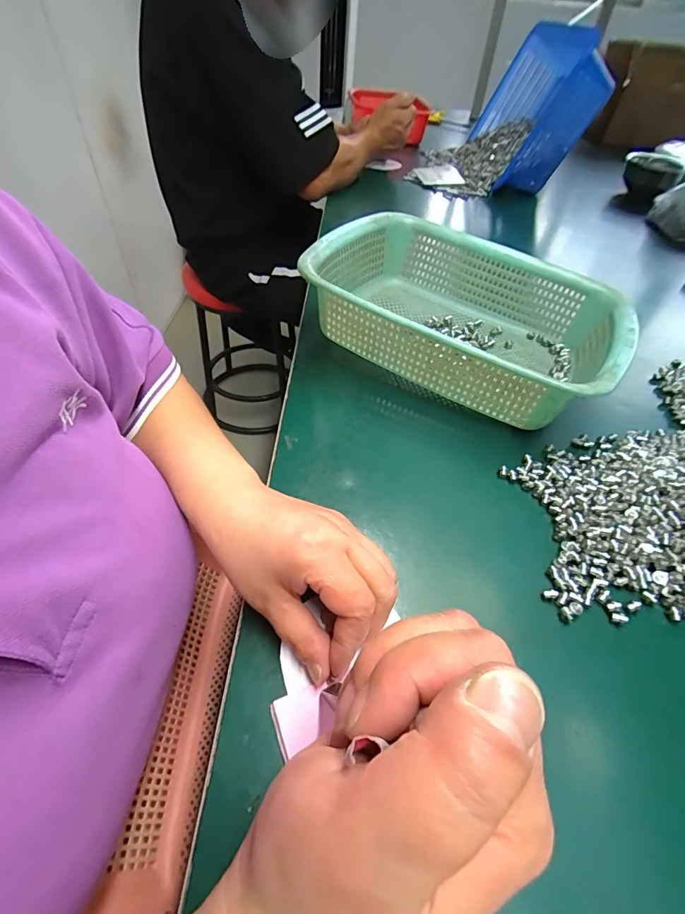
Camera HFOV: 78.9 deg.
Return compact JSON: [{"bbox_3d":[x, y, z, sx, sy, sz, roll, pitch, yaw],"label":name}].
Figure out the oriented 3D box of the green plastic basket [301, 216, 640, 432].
[{"bbox_3d":[0.125,-0.145,0.427,0.296,0.092,0.224,27,51,20],"label":"green plastic basket"}]

